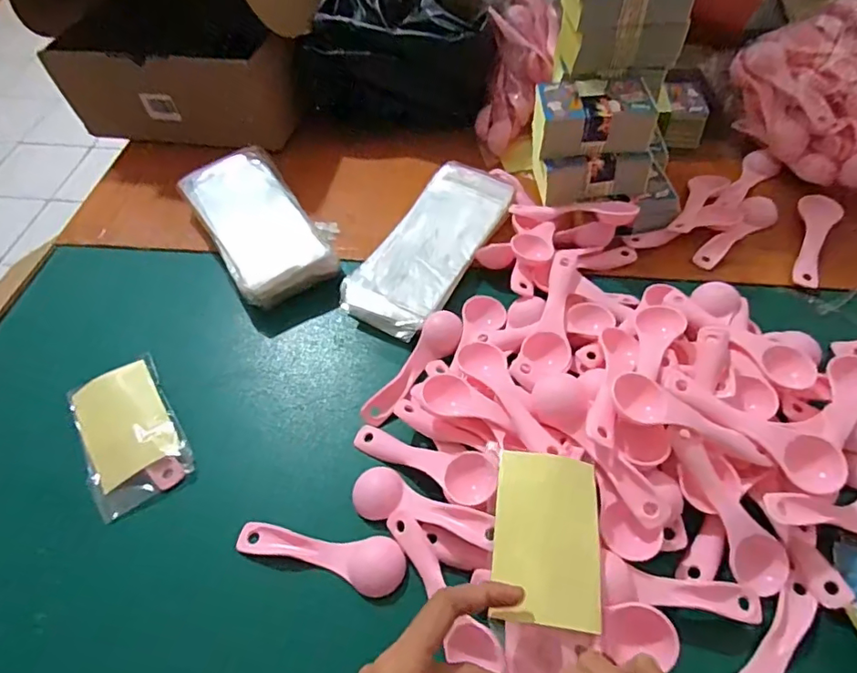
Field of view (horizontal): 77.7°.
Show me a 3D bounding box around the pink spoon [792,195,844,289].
[{"bbox_3d":[0.353,-0.090,0.488,0.034,0.013,0.116,23,57,19],"label":"pink spoon"}]

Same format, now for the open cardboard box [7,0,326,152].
[{"bbox_3d":[-0.263,-0.356,0.612,0.292,0.162,0.216,7,56,7],"label":"open cardboard box"}]

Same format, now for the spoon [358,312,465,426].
[{"bbox_3d":[-0.010,0.022,0.420,0.028,0.015,0.111,27,59,21],"label":"spoon"}]

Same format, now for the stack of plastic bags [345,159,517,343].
[{"bbox_3d":[0.004,-0.082,0.492,0.084,0.037,0.195,27,59,21],"label":"stack of plastic bags"}]

